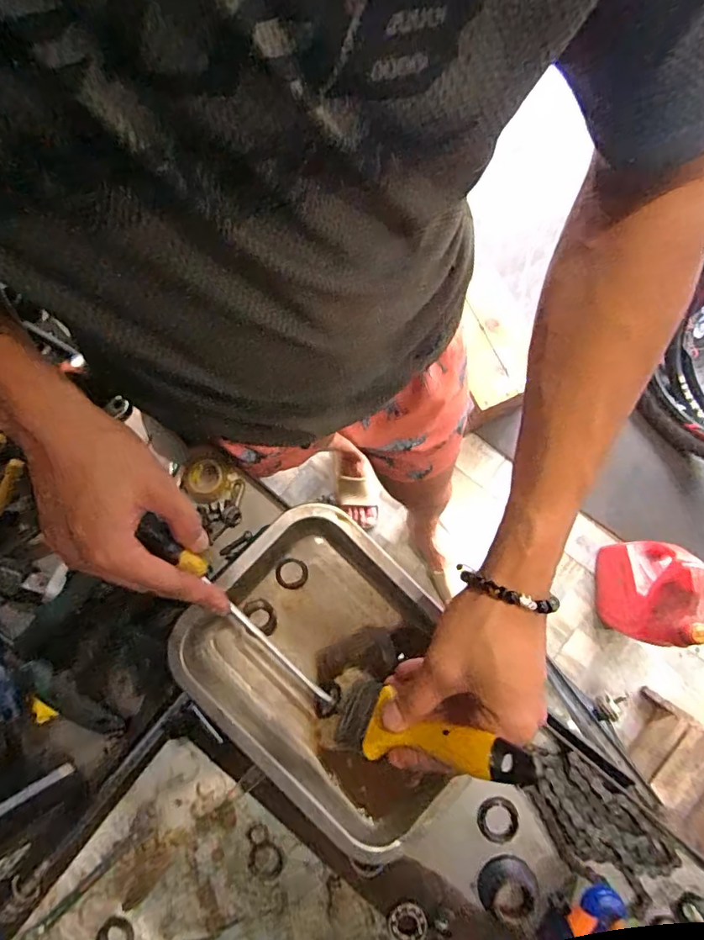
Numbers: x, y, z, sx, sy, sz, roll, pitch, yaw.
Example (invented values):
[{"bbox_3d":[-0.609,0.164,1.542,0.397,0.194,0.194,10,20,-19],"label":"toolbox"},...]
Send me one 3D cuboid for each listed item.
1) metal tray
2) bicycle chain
[{"bbox_3d":[-0.008,0.169,0.430,0.252,0.050,0.187,44,83,9],"label":"metal tray"},{"bbox_3d":[0.198,0.292,0.422,0.138,0.017,0.069,43,83,9],"label":"bicycle chain"}]

